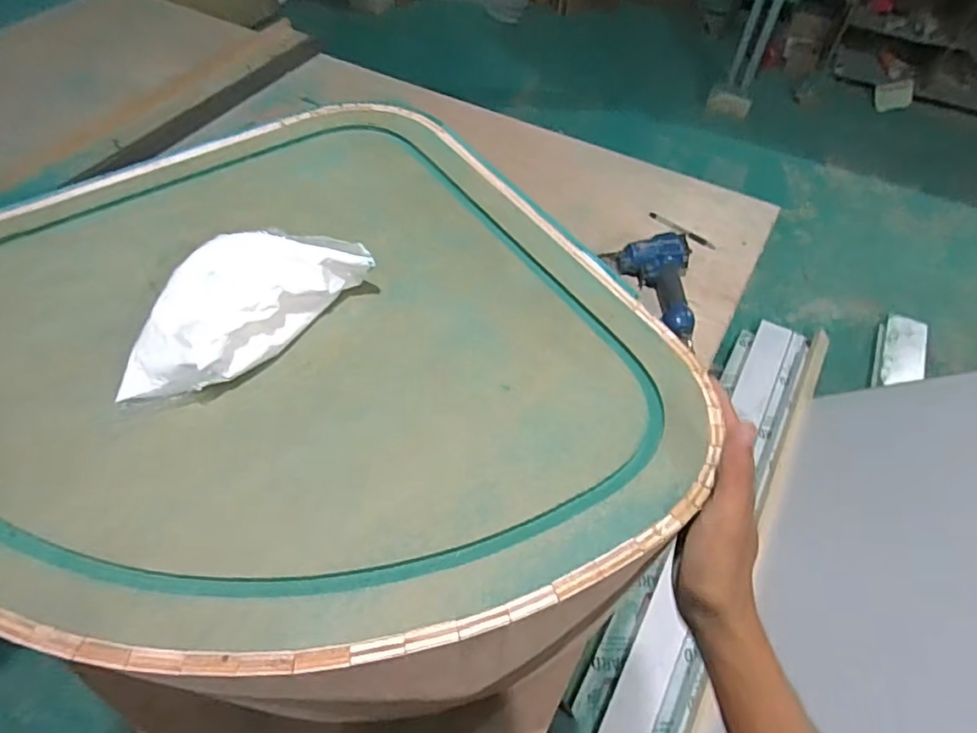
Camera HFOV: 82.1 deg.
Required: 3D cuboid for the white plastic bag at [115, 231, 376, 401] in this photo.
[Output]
[{"bbox_3d":[-0.195,-0.052,0.422,0.110,0.041,0.194,39,62,24],"label":"white plastic bag"}]

